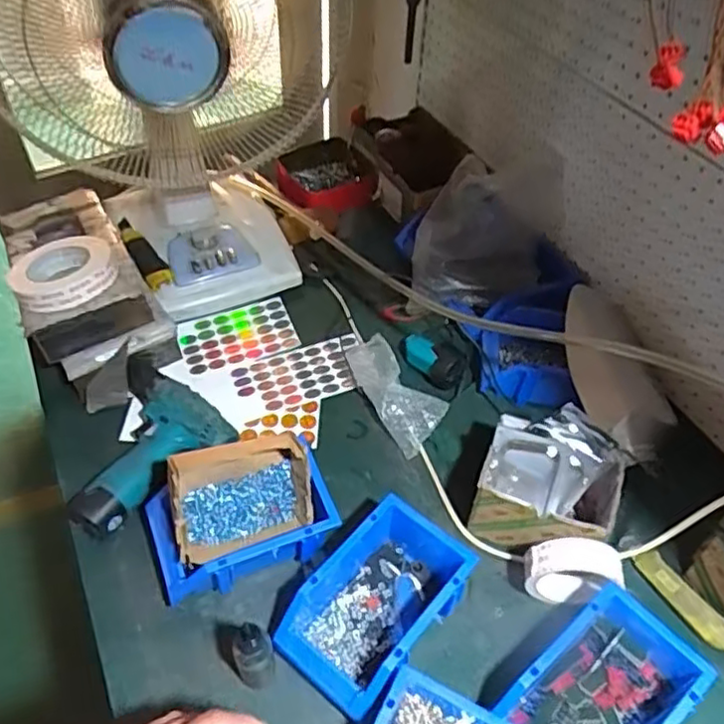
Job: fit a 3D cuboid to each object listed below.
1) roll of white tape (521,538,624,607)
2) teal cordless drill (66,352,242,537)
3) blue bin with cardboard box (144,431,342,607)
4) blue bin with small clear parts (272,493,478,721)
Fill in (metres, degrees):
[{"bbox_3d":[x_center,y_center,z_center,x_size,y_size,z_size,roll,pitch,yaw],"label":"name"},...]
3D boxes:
[{"bbox_3d":[0.212,0.213,0.683,0.090,0.085,0.037,7,48,4],"label":"roll of white tape"},{"bbox_3d":[-0.283,0.094,0.820,0.200,0.059,0.189,-32,57,-28],"label":"teal cordless drill"},{"bbox_3d":[-0.129,0.160,0.709,0.183,0.126,0.113,-16,50,-17],"label":"blue bin with cardboard box"},{"bbox_3d":[0.018,0.236,0.669,0.116,0.075,0.195,33,54,25],"label":"blue bin with small clear parts"}]

